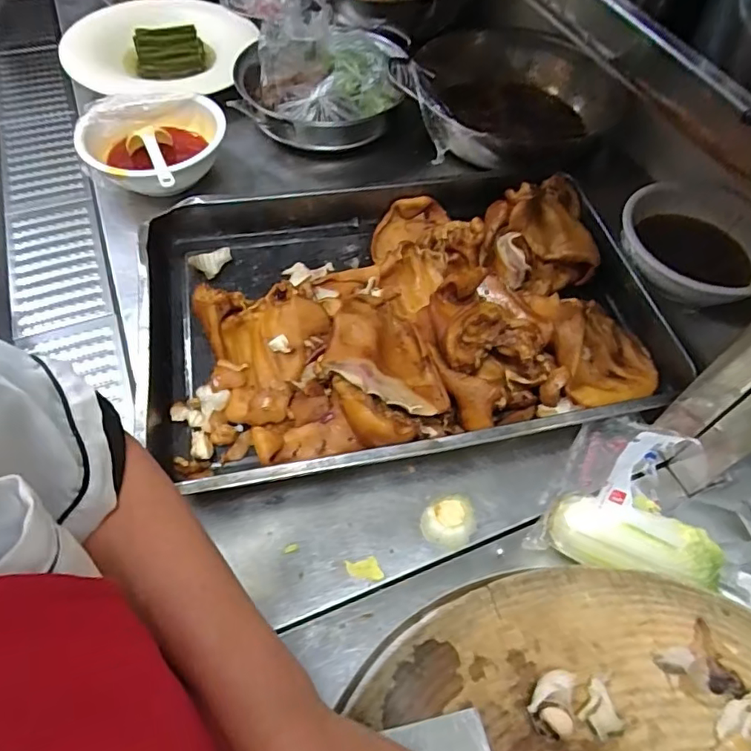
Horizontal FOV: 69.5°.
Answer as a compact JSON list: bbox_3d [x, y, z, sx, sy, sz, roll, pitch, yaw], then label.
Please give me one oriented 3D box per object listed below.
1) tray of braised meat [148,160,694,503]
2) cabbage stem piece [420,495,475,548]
[{"bbox_3d":[0.024,-0.089,0.633,0.575,0.101,0.396,-8,57,-9],"label":"tray of braised meat"},{"bbox_3d":[0.070,0.141,0.524,0.051,0.013,0.046,-4,57,-6],"label":"cabbage stem piece"}]

